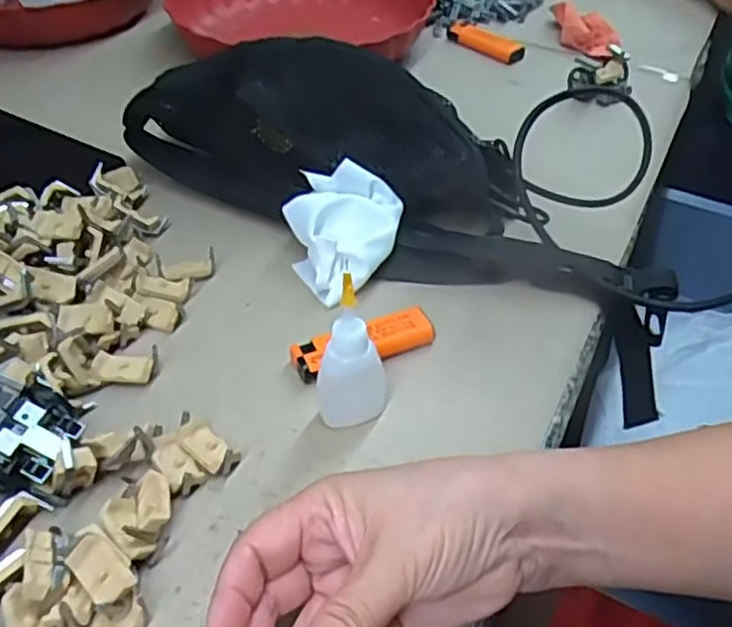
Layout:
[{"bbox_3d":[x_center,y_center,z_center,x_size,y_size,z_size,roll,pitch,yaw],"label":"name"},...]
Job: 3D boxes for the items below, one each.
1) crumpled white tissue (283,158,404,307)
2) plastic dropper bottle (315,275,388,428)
[{"bbox_3d":[-0.013,-0.051,0.455,0.067,0.055,0.077,-7,45,-7],"label":"crumpled white tissue"},{"bbox_3d":[-0.007,0.023,0.352,0.029,0.083,0.023,16,47,15],"label":"plastic dropper bottle"}]

